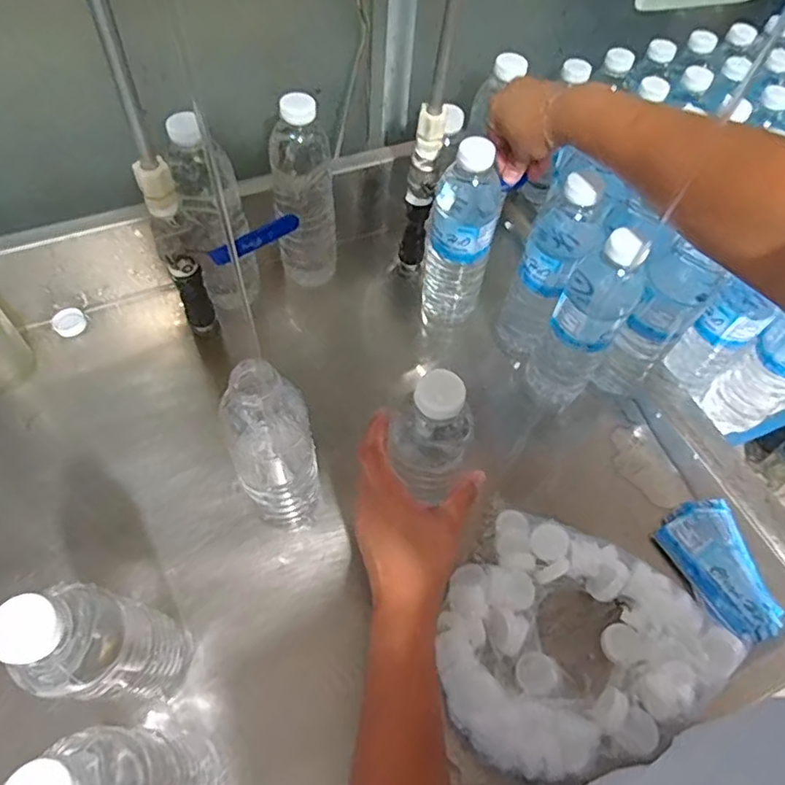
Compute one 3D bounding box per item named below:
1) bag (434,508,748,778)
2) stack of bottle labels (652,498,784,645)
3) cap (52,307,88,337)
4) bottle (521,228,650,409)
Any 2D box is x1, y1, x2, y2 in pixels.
[{"bbox_3d":[0.144,0.208,0.458,0.210,0.038,0.200,34,62,17],"label":"bag"},{"bbox_3d":[0.295,0.155,0.513,0.074,0.009,0.118,-20,61,-15],"label":"stack of bottle labels"},{"bbox_3d":[-0.343,-0.074,0.613,0.031,0.009,0.031,-12,77,-19],"label":"cap"},{"bbox_3d":[0.170,-0.059,0.524,0.067,0.211,0.065,26,60,12],"label":"bottle"}]

